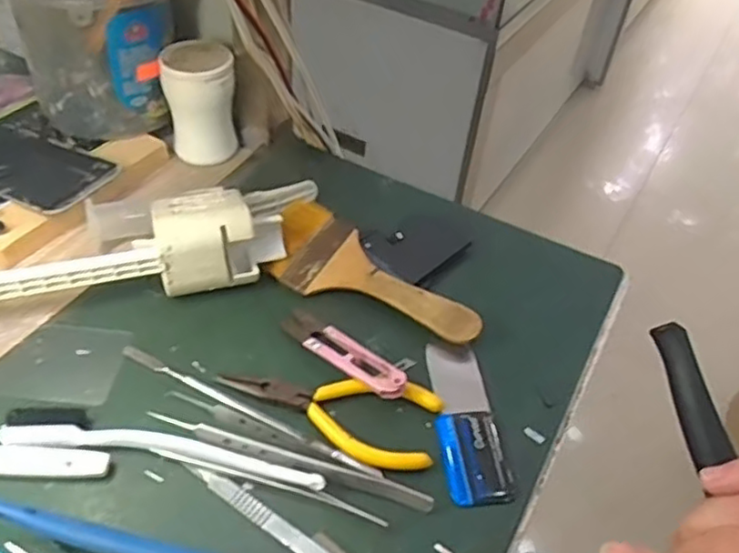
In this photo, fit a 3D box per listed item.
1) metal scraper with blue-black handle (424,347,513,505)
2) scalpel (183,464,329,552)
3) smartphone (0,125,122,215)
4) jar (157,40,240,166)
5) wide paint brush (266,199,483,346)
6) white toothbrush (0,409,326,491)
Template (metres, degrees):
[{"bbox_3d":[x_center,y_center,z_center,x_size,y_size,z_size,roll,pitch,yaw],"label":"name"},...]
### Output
[{"bbox_3d":[0.054,0.079,0.379,0.034,0.004,0.104,-2,45,-7],"label":"metal scraper with blue-black handle"},{"bbox_3d":[-0.046,0.123,0.328,0.110,0.006,0.010,29,50,22],"label":"scalpel"},{"bbox_3d":[-0.254,-0.083,0.498,0.135,0.009,0.069,22,45,25],"label":"smartphone"},{"bbox_3d":[-0.133,-0.140,0.523,0.052,0.078,0.046,-7,46,-12],"label":"jar"},{"bbox_3d":[-0.001,0.002,0.441,0.158,0.016,0.062,30,50,22],"label":"wide paint brush"},{"bbox_3d":[-0.108,0.088,0.349,0.169,0.009,0.025,8,45,2],"label":"white toothbrush"}]

